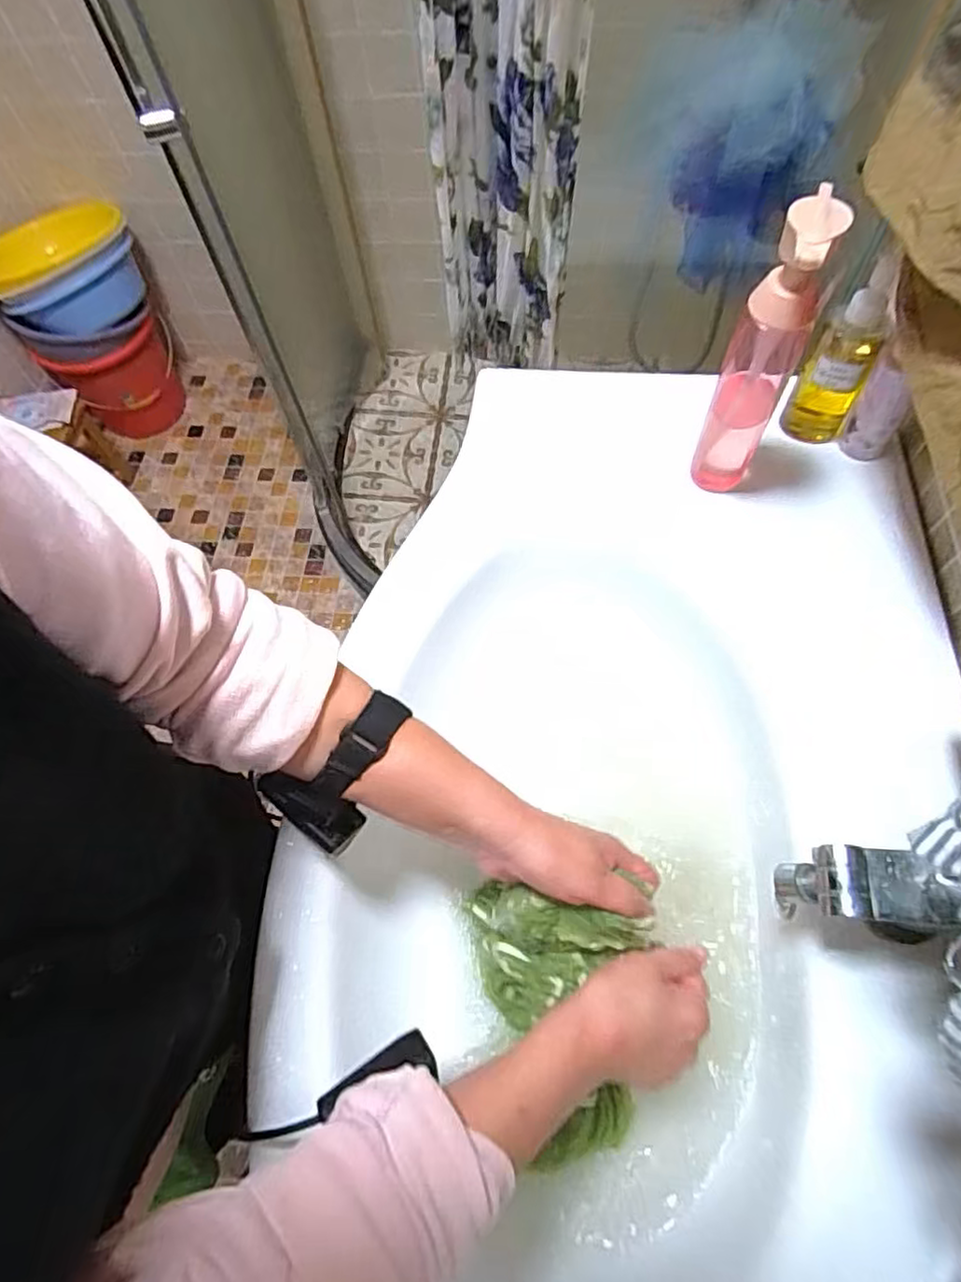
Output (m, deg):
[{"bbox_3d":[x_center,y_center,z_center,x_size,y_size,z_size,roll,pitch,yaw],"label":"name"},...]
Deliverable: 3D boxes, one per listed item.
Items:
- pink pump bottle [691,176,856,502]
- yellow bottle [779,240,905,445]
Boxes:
[{"bbox_3d":[0.212,-0.206,0.491,0.050,0.232,0.060,20,67,12],"label":"pink pump bottle"},{"bbox_3d":[0.315,-0.242,0.552,0.053,0.167,0.044,26,68,14],"label":"yellow bottle"}]

